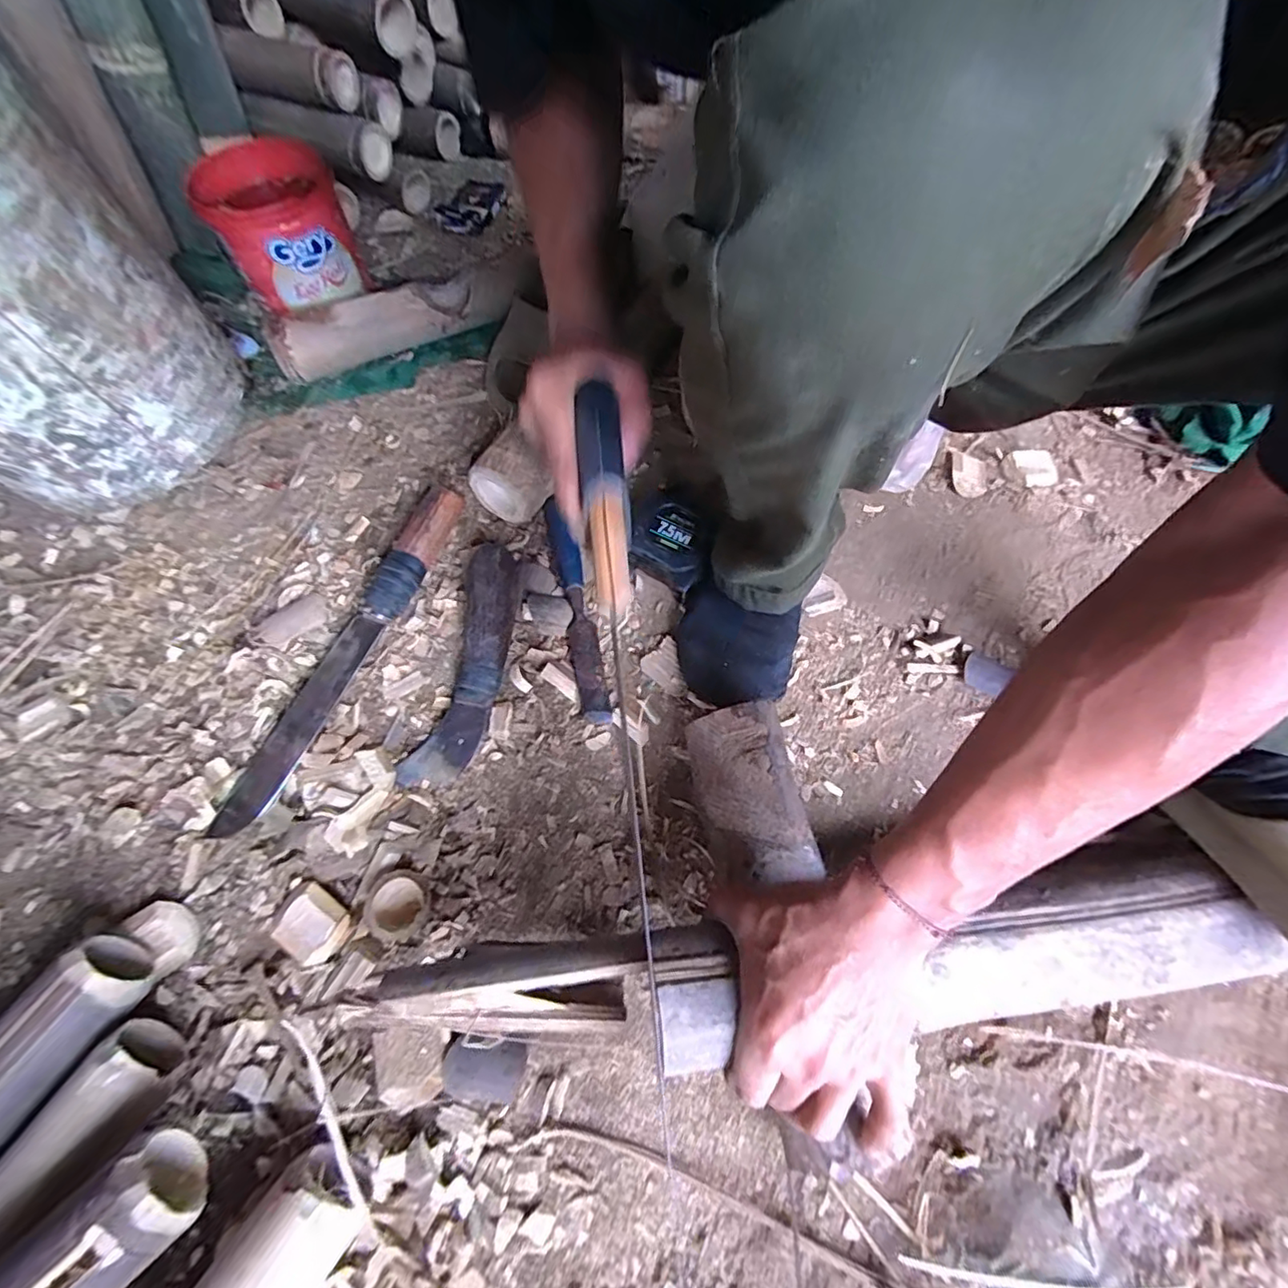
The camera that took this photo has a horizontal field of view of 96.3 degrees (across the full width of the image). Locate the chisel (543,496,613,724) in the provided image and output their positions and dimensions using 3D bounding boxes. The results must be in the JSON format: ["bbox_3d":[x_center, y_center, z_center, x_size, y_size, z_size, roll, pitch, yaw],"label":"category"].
[{"bbox_3d":[-0.063,-0.038,0.525,0.026,0.018,0.231,-12,63,-4],"label":"chisel"}]

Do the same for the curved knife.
[{"bbox_3d":[-0.149,0.016,0.497,0.056,0.025,0.207,11,78,8],"label":"curved knife"}]

